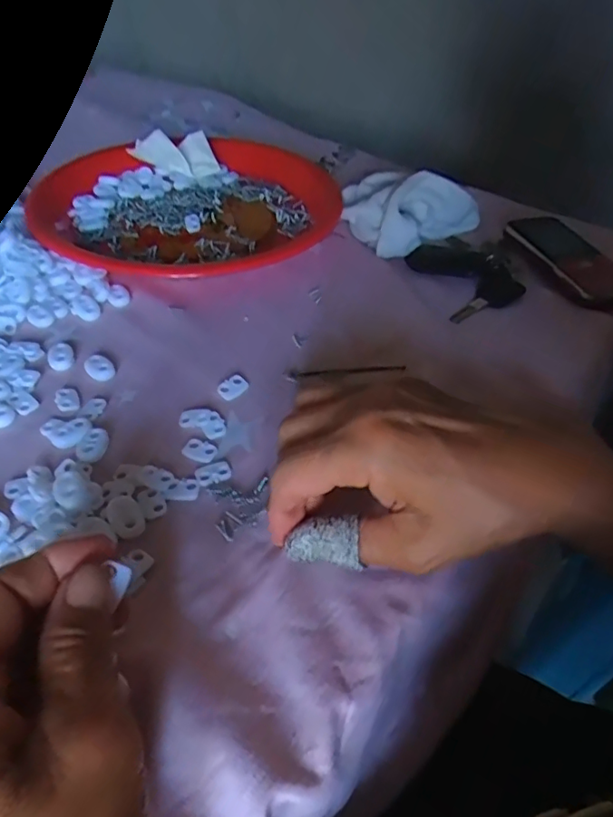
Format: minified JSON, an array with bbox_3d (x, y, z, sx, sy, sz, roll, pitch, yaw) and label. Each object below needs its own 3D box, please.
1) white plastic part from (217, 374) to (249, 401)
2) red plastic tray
[{"bbox_3d":[-0.045,-0.013,0.344,0.015,0.004,0.019,34,52,28],"label":"white plastic part"},{"bbox_3d":[-0.101,-0.183,0.492,0.258,0.030,0.214,-6,45,-9],"label":"red plastic tray"}]

